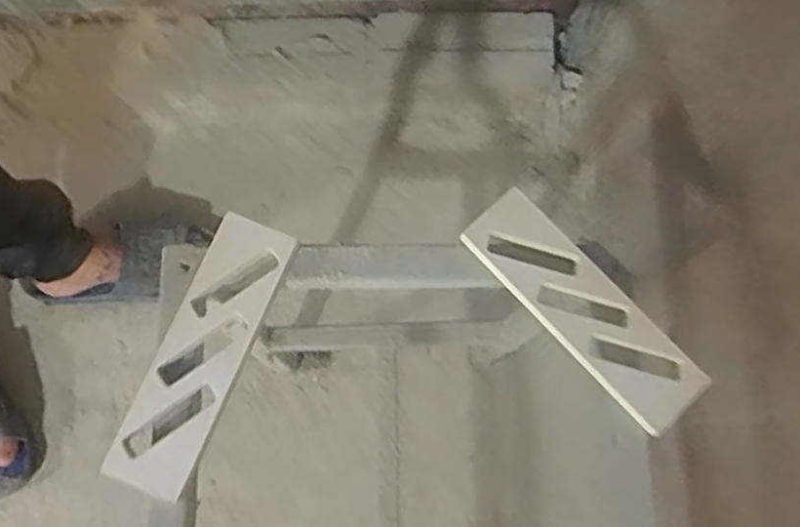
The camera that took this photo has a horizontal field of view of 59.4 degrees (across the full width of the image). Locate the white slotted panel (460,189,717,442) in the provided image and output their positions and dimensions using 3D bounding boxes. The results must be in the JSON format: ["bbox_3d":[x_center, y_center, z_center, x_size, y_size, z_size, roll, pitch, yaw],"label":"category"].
[{"bbox_3d":[0.093,0.022,0.358,0.042,0.011,0.138,-42,80,-12],"label":"white slotted panel"}]

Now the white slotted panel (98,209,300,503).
[{"bbox_3d":[-0.098,0.044,0.347,0.040,0.009,0.137,22,74,4],"label":"white slotted panel"}]

